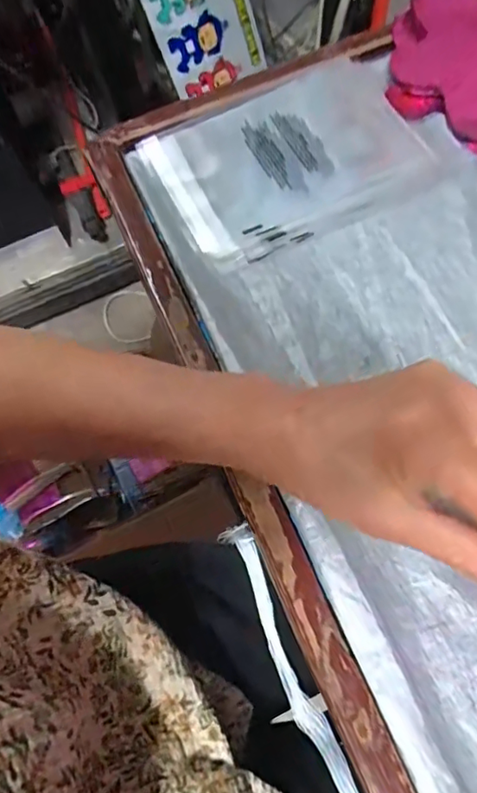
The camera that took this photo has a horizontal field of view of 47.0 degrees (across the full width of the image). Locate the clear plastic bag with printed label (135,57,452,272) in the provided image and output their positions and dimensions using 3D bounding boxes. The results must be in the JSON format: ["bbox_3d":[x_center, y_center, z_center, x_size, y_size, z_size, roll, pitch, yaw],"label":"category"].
[{"bbox_3d":[0.044,-0.186,0.421,0.204,0.019,0.141,-25,66,-3],"label":"clear plastic bag with printed label"}]

